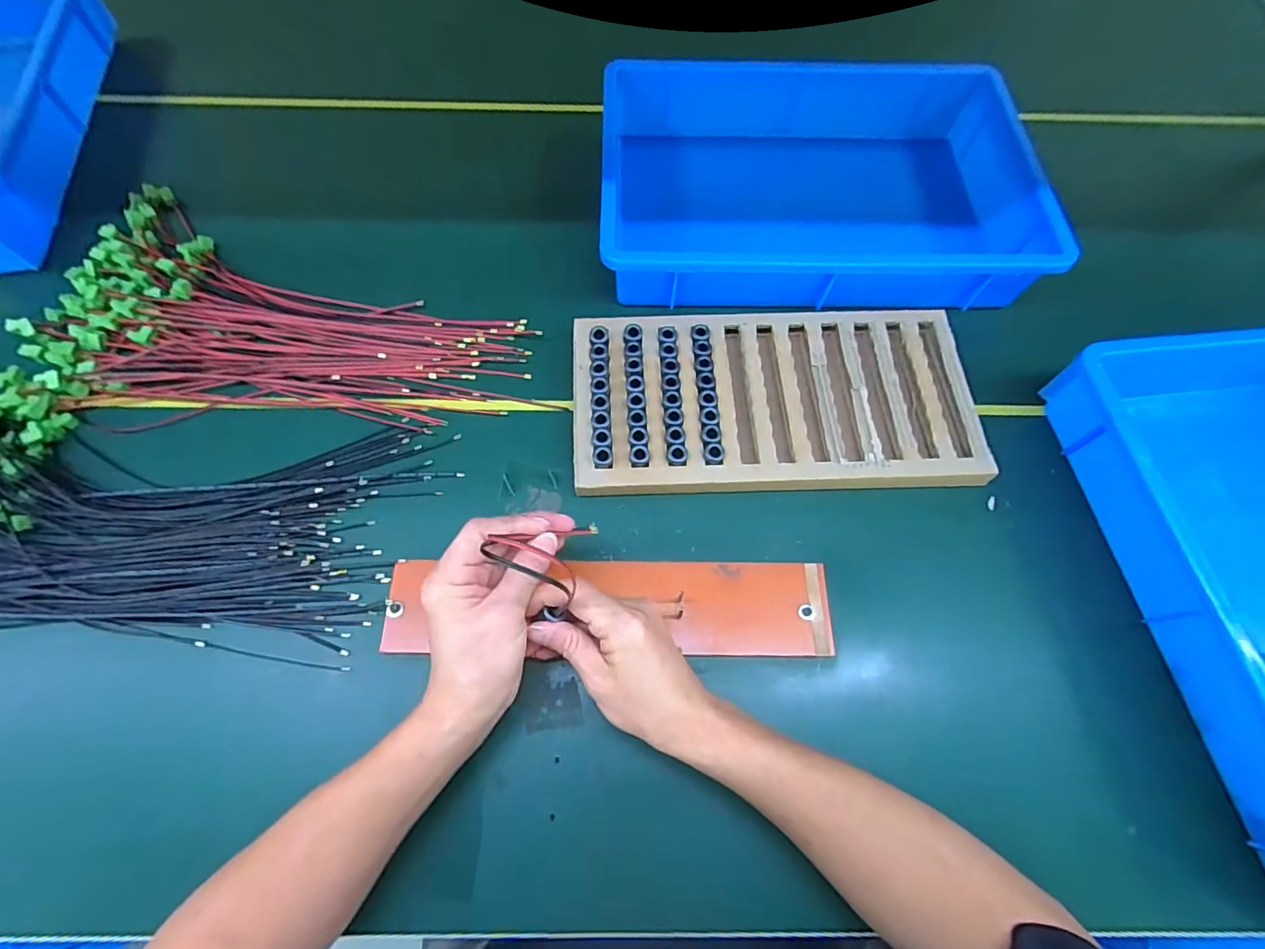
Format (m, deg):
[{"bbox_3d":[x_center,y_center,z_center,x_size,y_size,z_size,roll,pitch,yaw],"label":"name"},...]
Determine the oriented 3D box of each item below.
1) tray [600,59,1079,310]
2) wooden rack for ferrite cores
[{"bbox_3d":[0.182,-0.307,0.565,0.415,0.087,0.279,2,66,-1],"label":"tray"},{"bbox_3d":[0.128,-0.066,0.493,0.355,0.035,0.178,-2,66,-2],"label":"wooden rack for ferrite cores"}]

